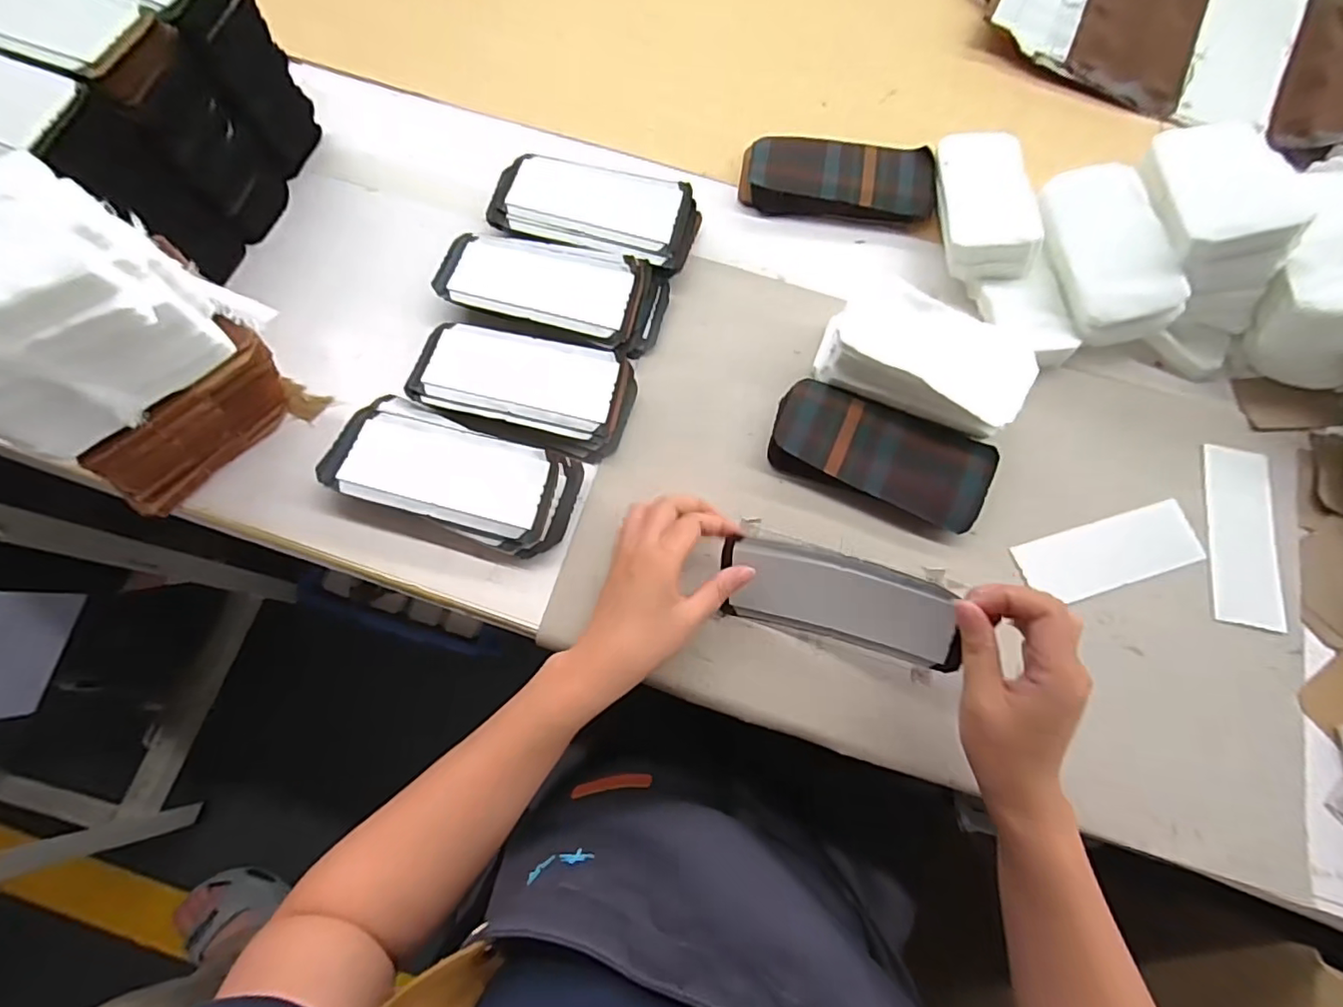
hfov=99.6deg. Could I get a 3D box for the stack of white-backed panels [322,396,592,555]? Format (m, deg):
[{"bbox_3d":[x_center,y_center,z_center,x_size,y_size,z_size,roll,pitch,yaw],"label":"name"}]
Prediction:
[{"bbox_3d":[-0.164,-0.022,0.437,0.180,0.030,0.083,19,74,4],"label":"stack of white-backed panels"}]

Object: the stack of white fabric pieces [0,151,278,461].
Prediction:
[{"bbox_3d":[-0.358,-0.115,0.331,0.144,0.111,0.111,-41,79,-13],"label":"stack of white fabric pieces"}]

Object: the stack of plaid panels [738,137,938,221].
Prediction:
[{"bbox_3d":[0.157,-0.307,0.537,0.177,0.031,0.074,7,75,1],"label":"stack of plaid panels"}]

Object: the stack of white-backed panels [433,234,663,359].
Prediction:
[{"bbox_3d":[-0.101,-0.184,0.491,0.186,0.029,0.082,16,73,3],"label":"stack of white-backed panels"}]

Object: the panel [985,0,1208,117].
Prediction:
[{"bbox_3d":[0.447,-0.548,0.612,0.247,0.014,0.247,24,76,5],"label":"panel"}]

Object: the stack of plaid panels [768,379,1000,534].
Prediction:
[{"bbox_3d":[0.167,-0.040,0.453,0.169,0.026,0.079,21,74,4],"label":"stack of plaid panels"}]

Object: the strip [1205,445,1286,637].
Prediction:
[{"bbox_3d":[0.460,0.025,0.455,0.055,0.004,0.147,12,73,2],"label":"strip"}]

